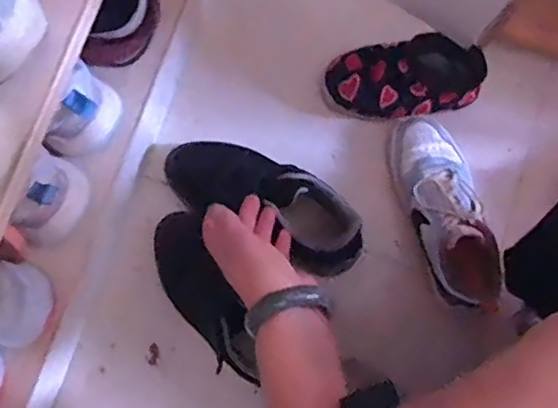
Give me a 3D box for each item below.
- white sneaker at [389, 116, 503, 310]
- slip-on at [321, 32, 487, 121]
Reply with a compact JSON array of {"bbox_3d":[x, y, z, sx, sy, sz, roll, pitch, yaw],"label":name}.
[{"bbox_3d":[0.214,0.004,0.723,0.094,0.081,0.253,-14,80,-4],"label":"white sneaker"},{"bbox_3d":[0.166,-0.167,0.768,0.206,0.060,0.094,-7,80,-3],"label":"slip-on"}]

